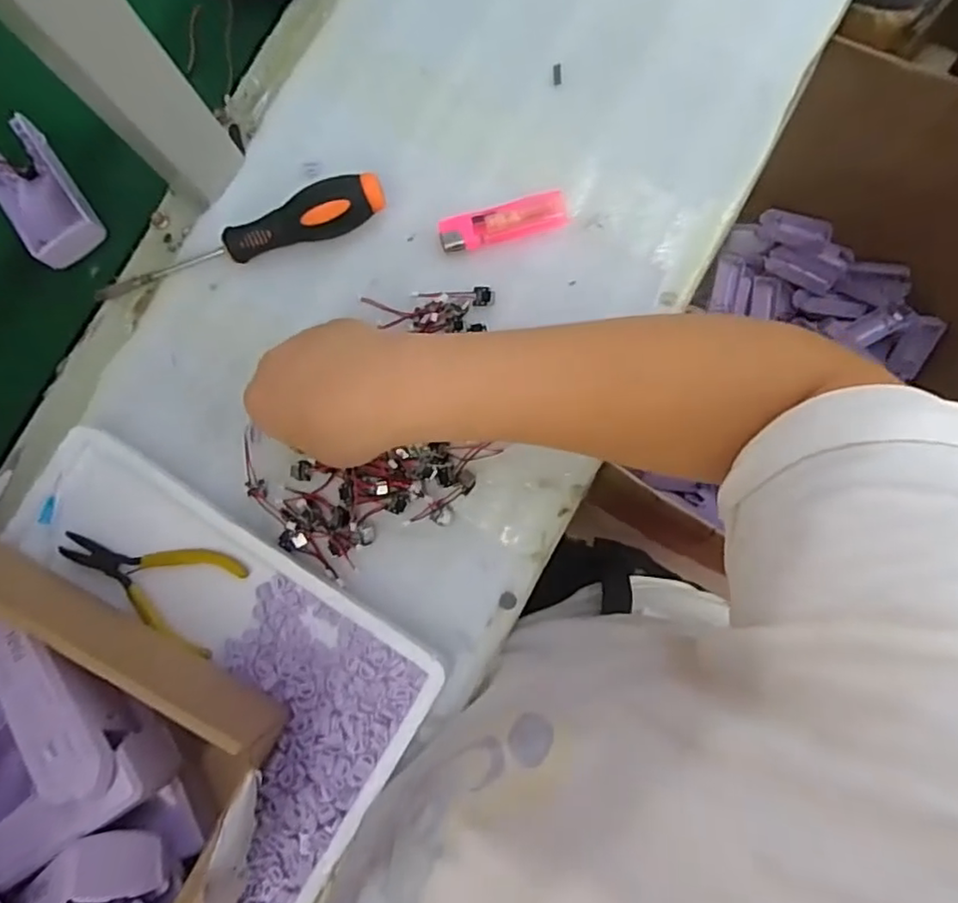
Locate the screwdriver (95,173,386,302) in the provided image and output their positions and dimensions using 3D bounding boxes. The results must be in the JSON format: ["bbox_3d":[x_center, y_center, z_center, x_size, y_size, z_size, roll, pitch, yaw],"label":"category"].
[{"bbox_3d":[-0.157,-0.138,0.409,0.197,0.034,0.031,-10,82,4],"label":"screwdriver"}]

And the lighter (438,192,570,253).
[{"bbox_3d":[0.016,-0.144,0.403,0.080,0.011,0.025,-15,82,3],"label":"lighter"}]

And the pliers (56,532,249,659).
[{"bbox_3d":[-0.199,0.073,0.380,0.111,0.011,0.056,23,85,7],"label":"pliers"}]

